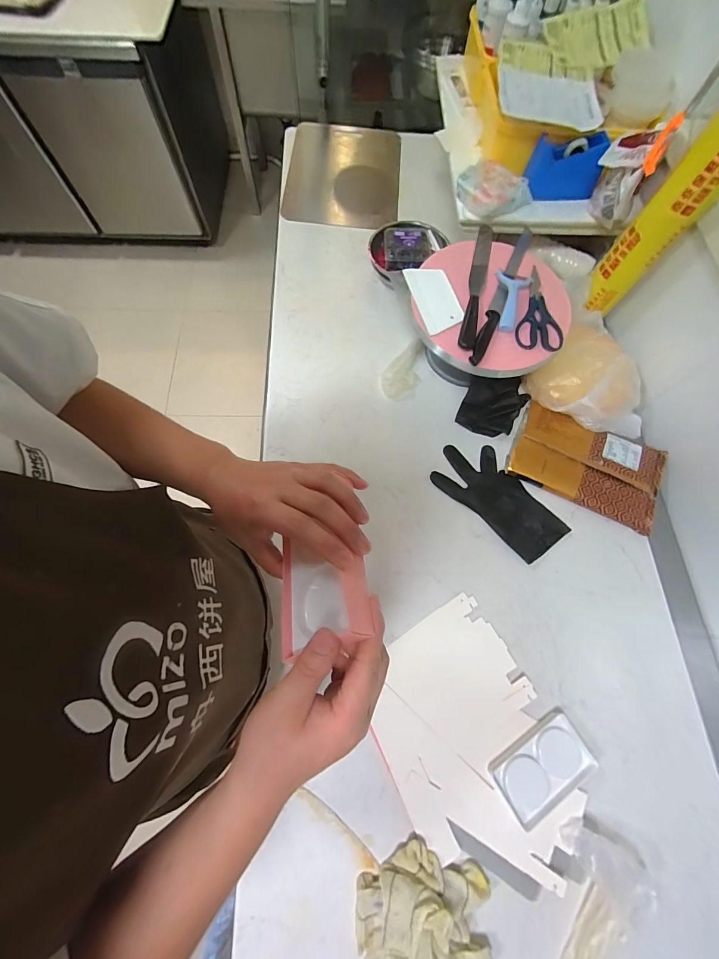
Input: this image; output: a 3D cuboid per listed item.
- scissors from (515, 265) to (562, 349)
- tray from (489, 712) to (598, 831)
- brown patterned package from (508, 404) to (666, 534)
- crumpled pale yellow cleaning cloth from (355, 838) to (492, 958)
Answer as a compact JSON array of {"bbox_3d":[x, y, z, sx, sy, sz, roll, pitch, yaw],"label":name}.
[{"bbox_3d":[0.338,-0.314,0.654,0.077,0.019,0.189,17,71,5],"label":"scissors"},{"bbox_3d":[0.274,0.426,0.532,0.145,0.019,0.087,-28,74,-10],"label":"tray"},{"bbox_3d":[0.440,-0.031,0.687,0.280,0.031,0.172,24,72,7],"label":"brown patterned package"},{"bbox_3d":[0.087,0.576,0.457,0.182,0.053,0.156,-23,73,-9],"label":"crumpled pale yellow cleaning cloth"}]

